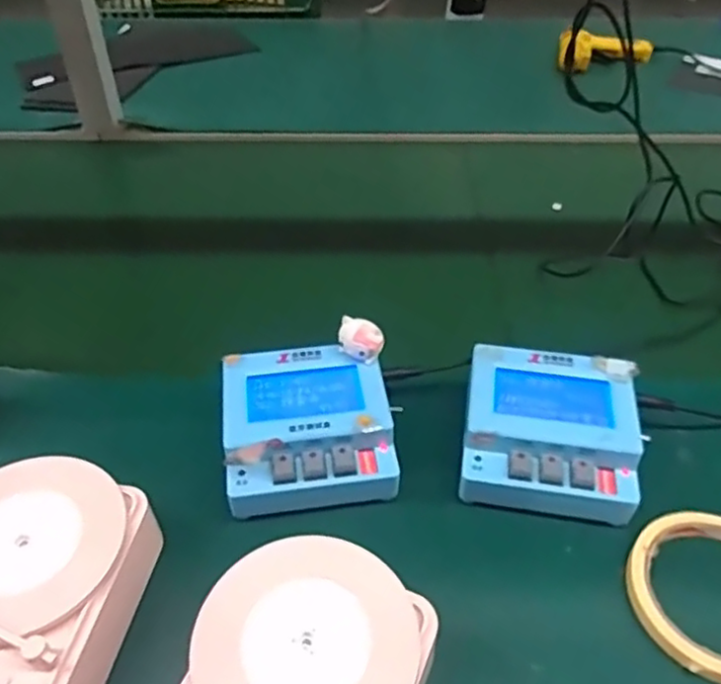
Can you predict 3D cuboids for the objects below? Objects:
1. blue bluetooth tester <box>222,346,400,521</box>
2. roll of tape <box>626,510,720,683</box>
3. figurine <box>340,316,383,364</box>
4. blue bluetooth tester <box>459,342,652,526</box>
[{"bbox_3d":[-0.034,0.054,0.410,0.104,0.041,0.101,-6,43,-6],"label":"blue bluetooth tester"},{"bbox_3d":[0.193,0.135,0.353,0.089,0.013,0.091,0,43,0],"label":"roll of tape"},{"bbox_3d":[0.000,0.000,0.424,0.028,0.028,0.022,0,43,0],"label":"figurine"},{"bbox_3d":[0.116,0.054,0.409,0.105,0.040,0.101,8,44,9],"label":"blue bluetooth tester"}]

